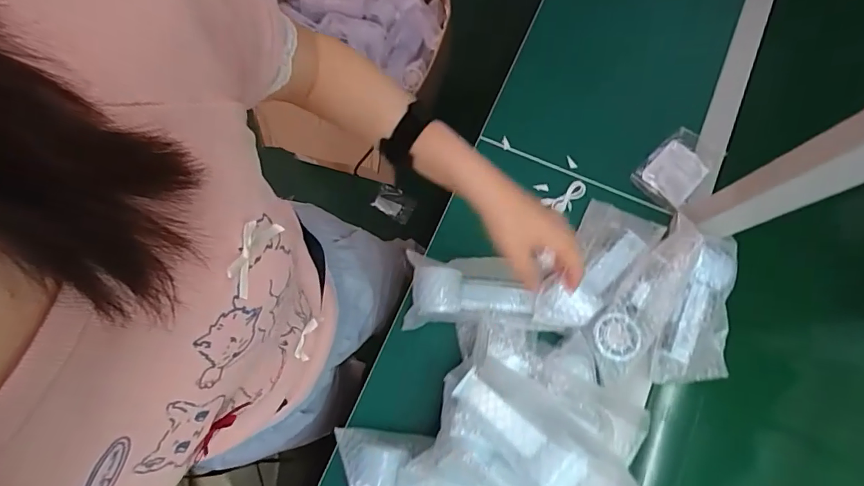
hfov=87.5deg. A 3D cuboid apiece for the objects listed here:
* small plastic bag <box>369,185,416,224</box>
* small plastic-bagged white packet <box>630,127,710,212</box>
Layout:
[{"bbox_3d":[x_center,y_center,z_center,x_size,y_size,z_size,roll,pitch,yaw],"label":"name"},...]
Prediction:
[{"bbox_3d":[-0.118,-0.127,1.447,0.124,0.024,0.088,31,78,9],"label":"small plastic bag"},{"bbox_3d":[0.358,-0.111,0.657,0.130,0.031,0.079,-44,78,-9],"label":"small plastic-bagged white packet"}]

